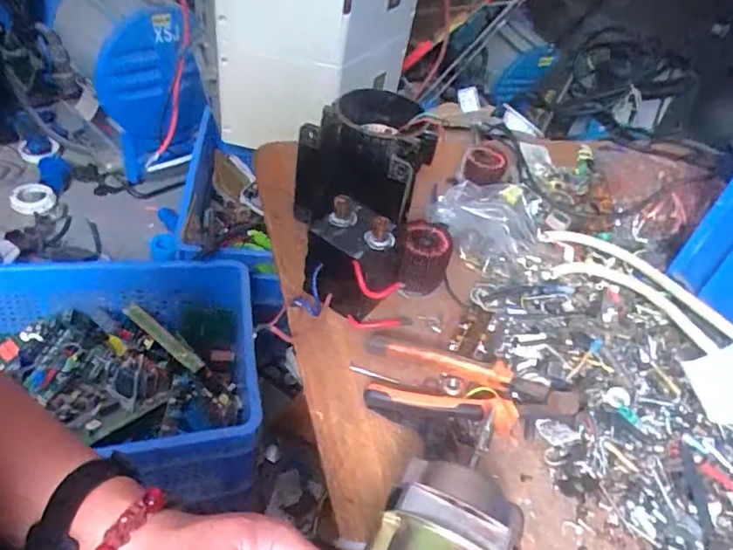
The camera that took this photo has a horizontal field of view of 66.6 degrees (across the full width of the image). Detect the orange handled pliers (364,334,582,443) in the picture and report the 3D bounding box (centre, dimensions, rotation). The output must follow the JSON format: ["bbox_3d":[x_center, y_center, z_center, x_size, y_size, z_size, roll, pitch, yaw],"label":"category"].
[{"bbox_3d":[0.090,0.104,0.490,0.184,0.030,0.063,15,43,1],"label":"orange handled pliers"}]

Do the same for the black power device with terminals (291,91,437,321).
[{"bbox_3d":[-0.014,-0.080,0.575,0.129,0.136,0.216,19,43,5],"label":"black power device with terminals"}]

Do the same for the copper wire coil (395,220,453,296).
[{"bbox_3d":[0.057,-0.018,0.581,0.054,0.068,0.052,7,43,-7],"label":"copper wire coil"}]

